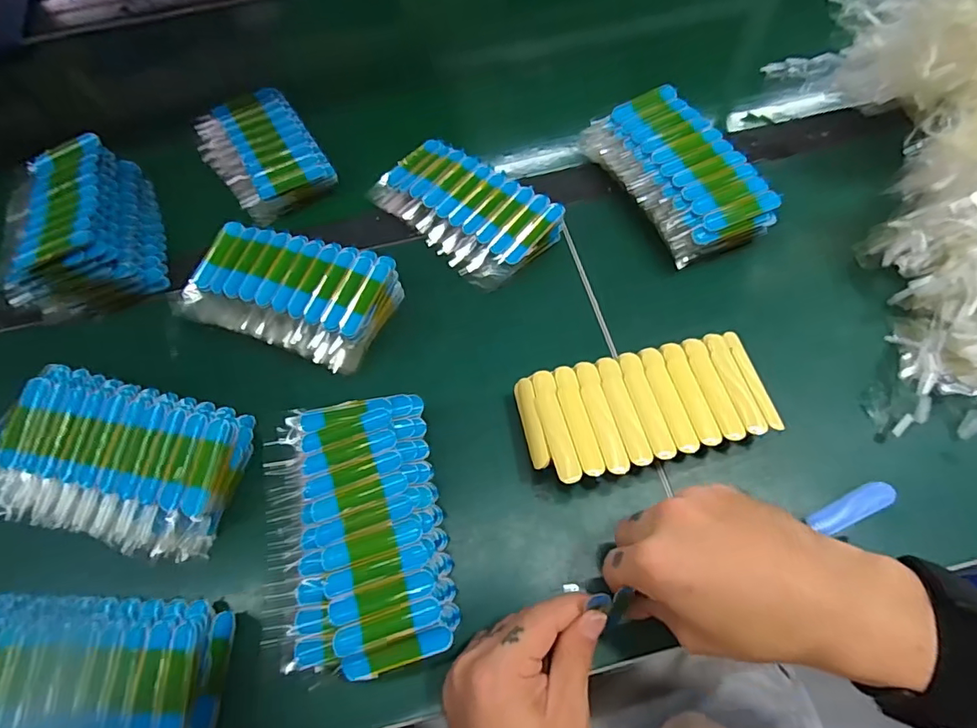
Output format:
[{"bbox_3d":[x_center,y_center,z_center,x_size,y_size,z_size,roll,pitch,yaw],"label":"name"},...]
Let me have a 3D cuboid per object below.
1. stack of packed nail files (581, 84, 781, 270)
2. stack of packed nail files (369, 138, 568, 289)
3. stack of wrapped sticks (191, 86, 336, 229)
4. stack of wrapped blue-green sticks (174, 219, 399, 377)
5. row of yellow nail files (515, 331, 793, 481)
[{"bbox_3d":[0.154,-0.158,0.444,0.091,0.050,0.163,-24,63,-8],"label":"stack of packed nail files"},{"bbox_3d":[-0.021,-0.134,0.454,0.161,0.034,0.090,40,72,21],"label":"stack of packed nail files"},{"bbox_3d":[-0.221,-0.209,0.509,0.094,0.025,0.164,-31,65,-11],"label":"stack of wrapped sticks"},{"bbox_3d":[-0.158,-0.058,0.414,0.160,0.031,0.089,17,65,13],"label":"stack of wrapped blue-green sticks"},{"bbox_3d":[0.103,0.032,0.355,0.156,0.035,0.074,-13,62,-3],"label":"row of yellow nail files"}]

